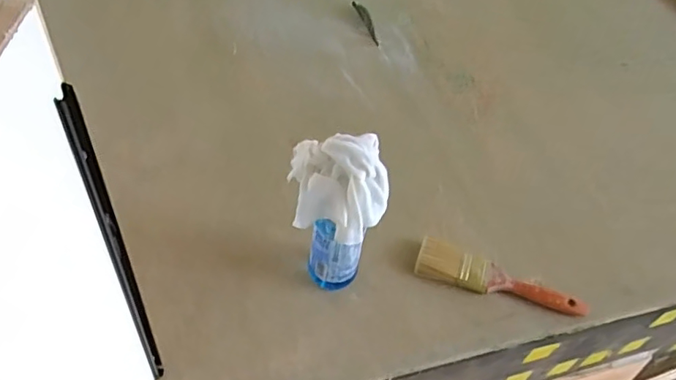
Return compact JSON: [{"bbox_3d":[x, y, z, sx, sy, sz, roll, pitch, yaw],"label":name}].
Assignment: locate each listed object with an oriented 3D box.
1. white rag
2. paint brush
[{"bbox_3d":[0.002,-0.010,0.582,0.102,0.085,0.089,6,49,-1],"label":"white rag"},{"bbox_3d":[0.213,0.120,0.739,0.219,0.020,0.052,17,49,9],"label":"paint brush"}]

